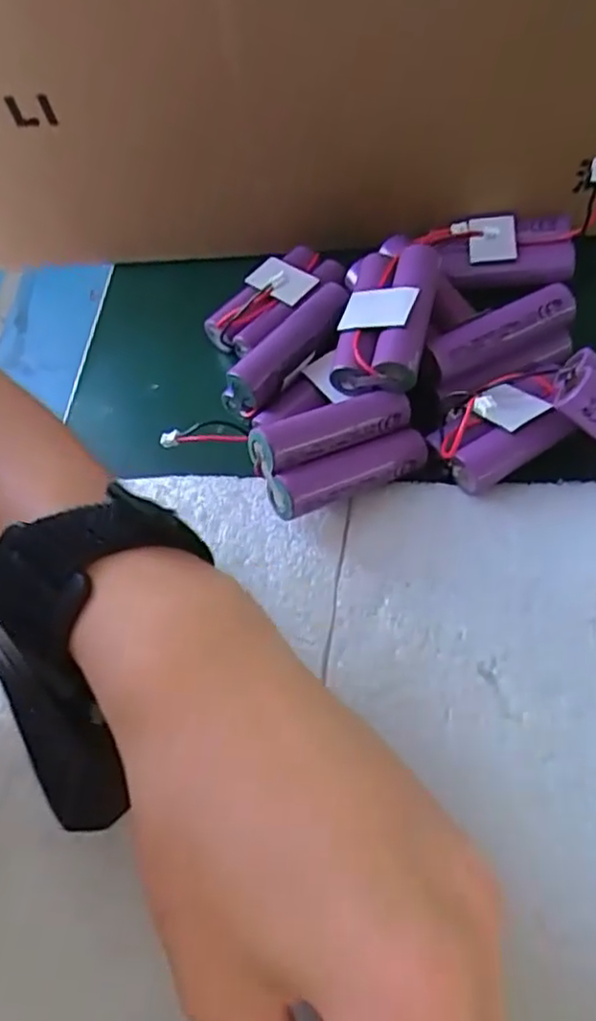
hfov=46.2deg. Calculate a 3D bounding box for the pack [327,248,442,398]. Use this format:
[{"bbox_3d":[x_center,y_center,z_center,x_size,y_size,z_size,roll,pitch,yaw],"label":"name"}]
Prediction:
[{"bbox_3d":[0.037,-0.083,0.287,0.035,0.023,0.072,7,60,12],"label":"pack"}]

